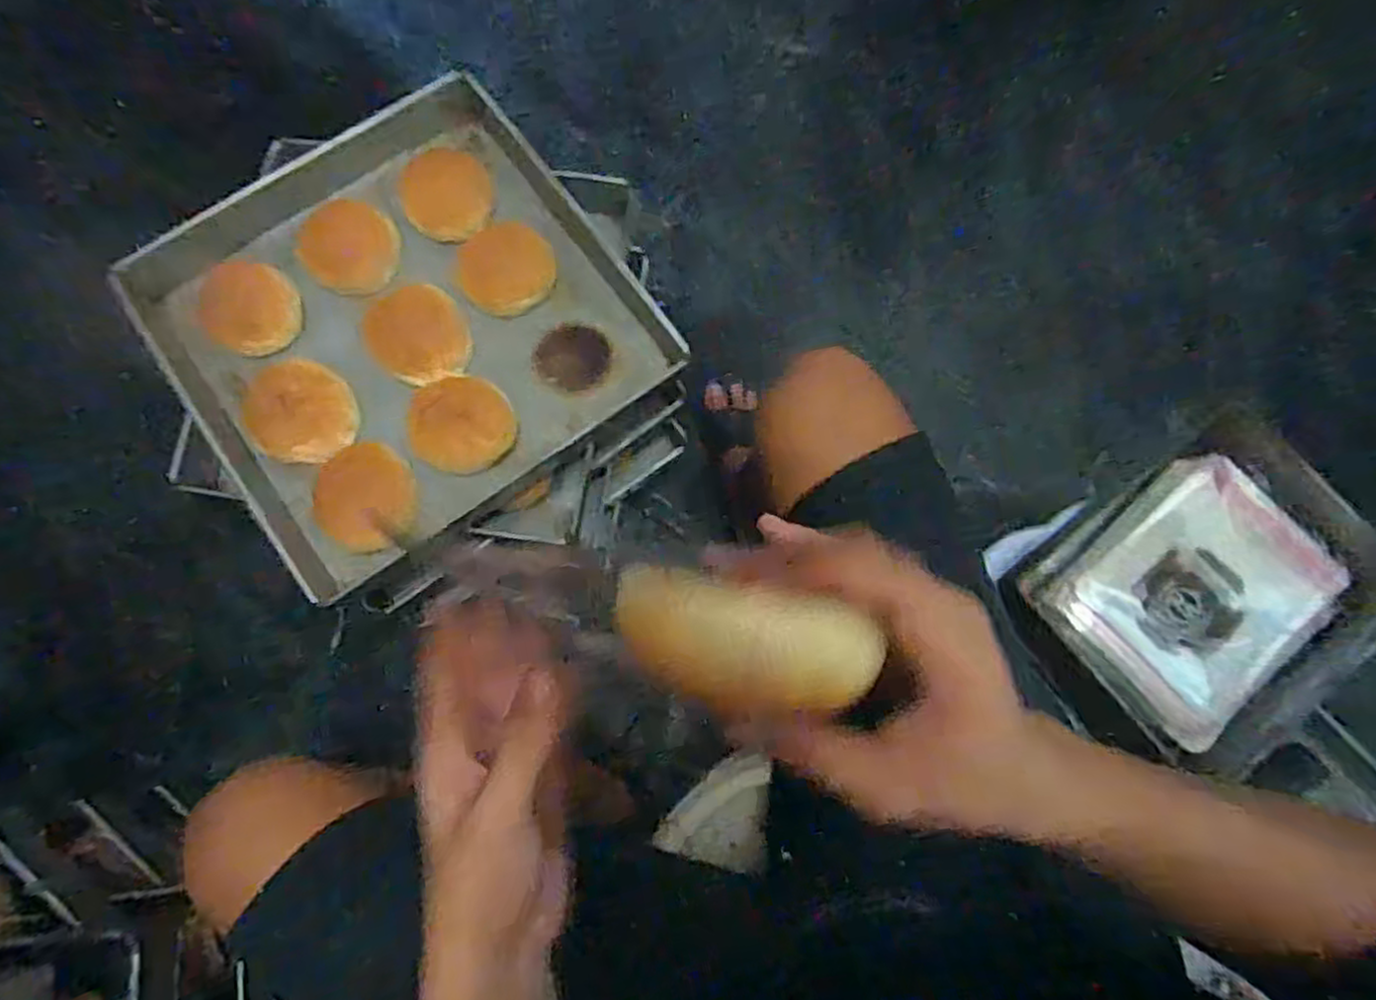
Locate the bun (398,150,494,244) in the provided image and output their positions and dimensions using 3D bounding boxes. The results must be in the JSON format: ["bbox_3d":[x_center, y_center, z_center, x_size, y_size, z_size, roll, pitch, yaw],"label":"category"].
[{"bbox_3d":[-0.259,-0.329,0.804,0.089,0.031,0.088,0,76,1],"label":"bun"}]

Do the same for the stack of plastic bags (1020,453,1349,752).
[{"bbox_3d":[0.432,0.072,0.642,0.216,0.028,0.183,-41,79,-9],"label":"stack of plastic bags"}]

